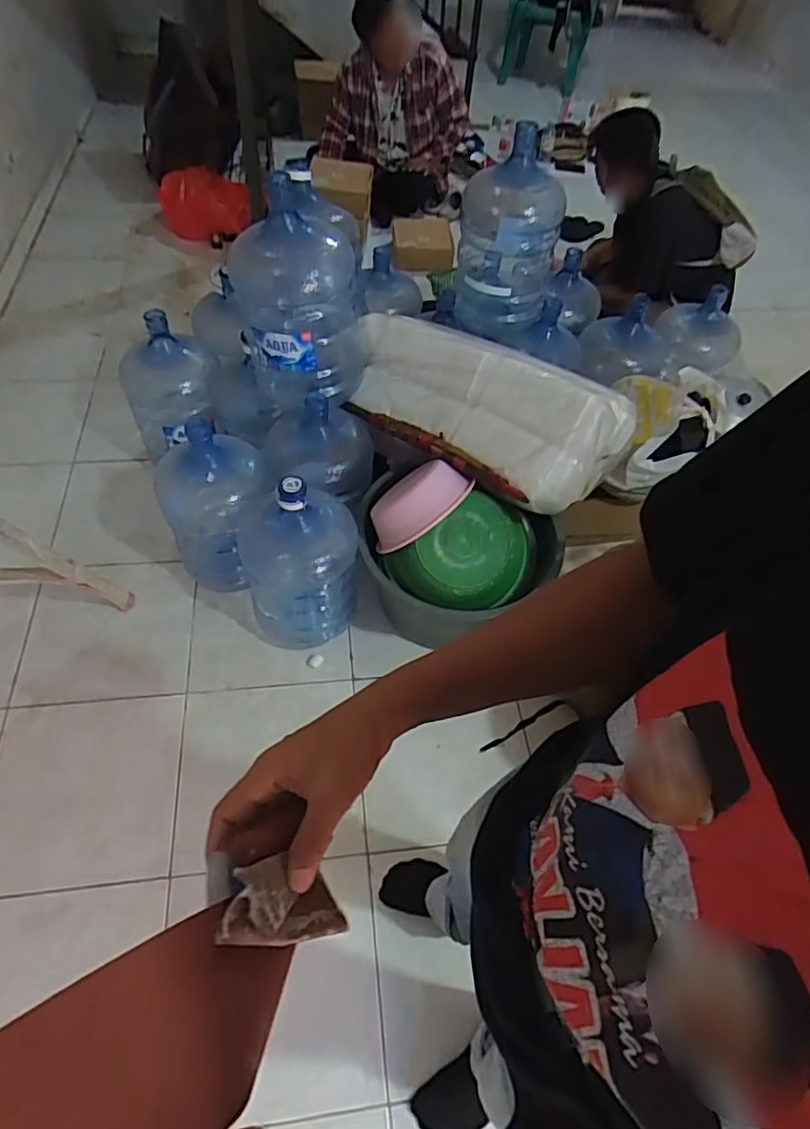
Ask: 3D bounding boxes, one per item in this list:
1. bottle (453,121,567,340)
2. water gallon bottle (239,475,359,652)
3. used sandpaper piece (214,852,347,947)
[{"bbox_3d":[0.286,-0.907,1.647,0.271,0.455,0.269,10,53,2],"label":"bottle"},{"bbox_3d":[-0.252,-0.008,1.453,0.270,0.483,0.240,-2,54,-7],"label":"water gallon bottle"},{"bbox_3d":[-0.074,0.217,0.390,0.018,0.094,0.049,-25,48,31],"label":"used sandpaper piece"}]

